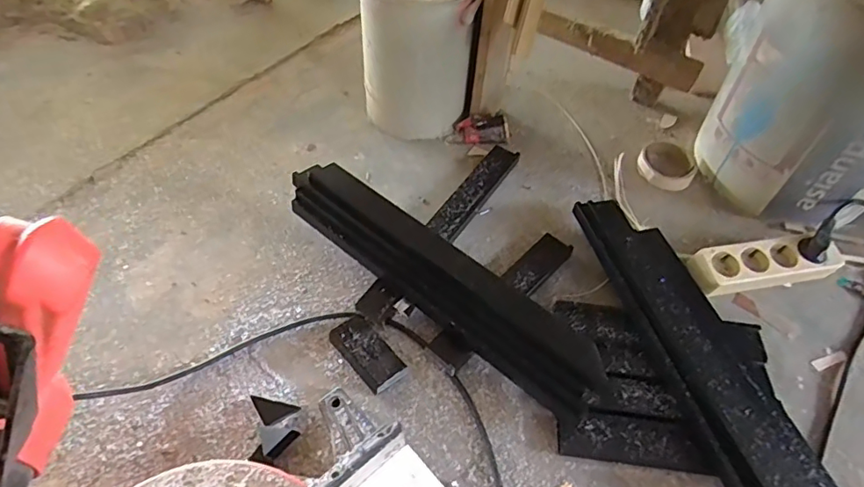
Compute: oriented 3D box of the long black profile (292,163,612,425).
[{"bbox_3d":[0.004,0.039,0.655,0.460,0.059,0.074,35,57,22],"label":"long black profile"}]

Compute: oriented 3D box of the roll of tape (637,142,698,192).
[{"bbox_3d":[0.382,-0.123,0.870,0.092,0.028,0.089,3,52,-4],"label":"roll of tape"}]

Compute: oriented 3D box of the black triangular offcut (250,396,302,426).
[{"bbox_3d":[-0.175,0.186,0.585,0.051,0.013,0.026,16,58,-4],"label":"black triangular offcut"}]

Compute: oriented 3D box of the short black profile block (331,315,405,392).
[{"bbox_3d":[-0.077,0.128,0.642,0.052,0.021,0.093,-35,62,-28],"label":"short black profile block"}]

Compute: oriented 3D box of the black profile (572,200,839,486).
[{"bbox_3d":[0.323,0.124,0.639,0.127,0.045,0.467,-8,53,-12],"label":"black profile"}]

